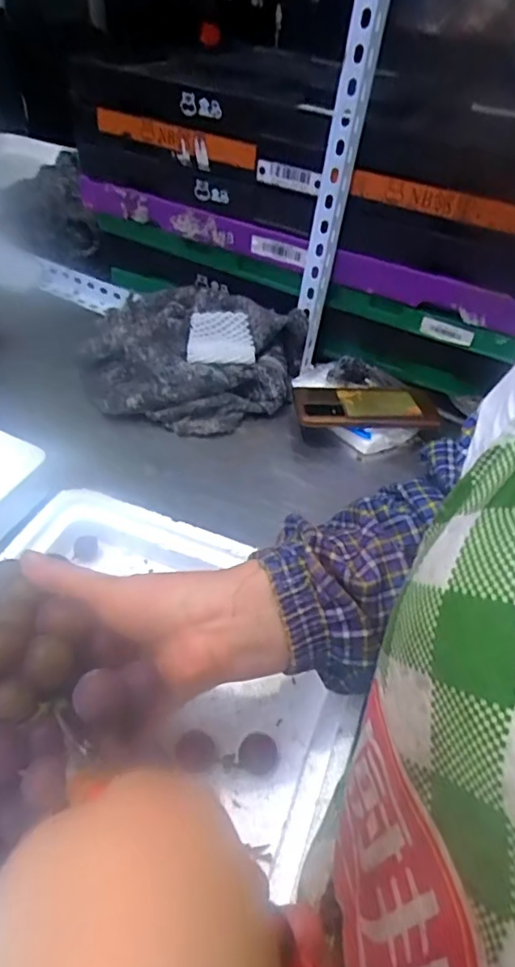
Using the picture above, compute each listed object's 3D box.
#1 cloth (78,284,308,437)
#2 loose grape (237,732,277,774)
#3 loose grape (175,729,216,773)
[{"bbox_3d":[-0.073,-0.160,0.664,0.240,0.088,0.208,12,46,6],"label":"cloth"},{"bbox_3d":[0.000,0.181,0.364,0.025,0.019,0.023,3,46,-3],"label":"loose grape"},{"bbox_3d":[-0.041,0.177,0.361,0.025,0.024,0.023,3,46,-3],"label":"loose grape"}]

